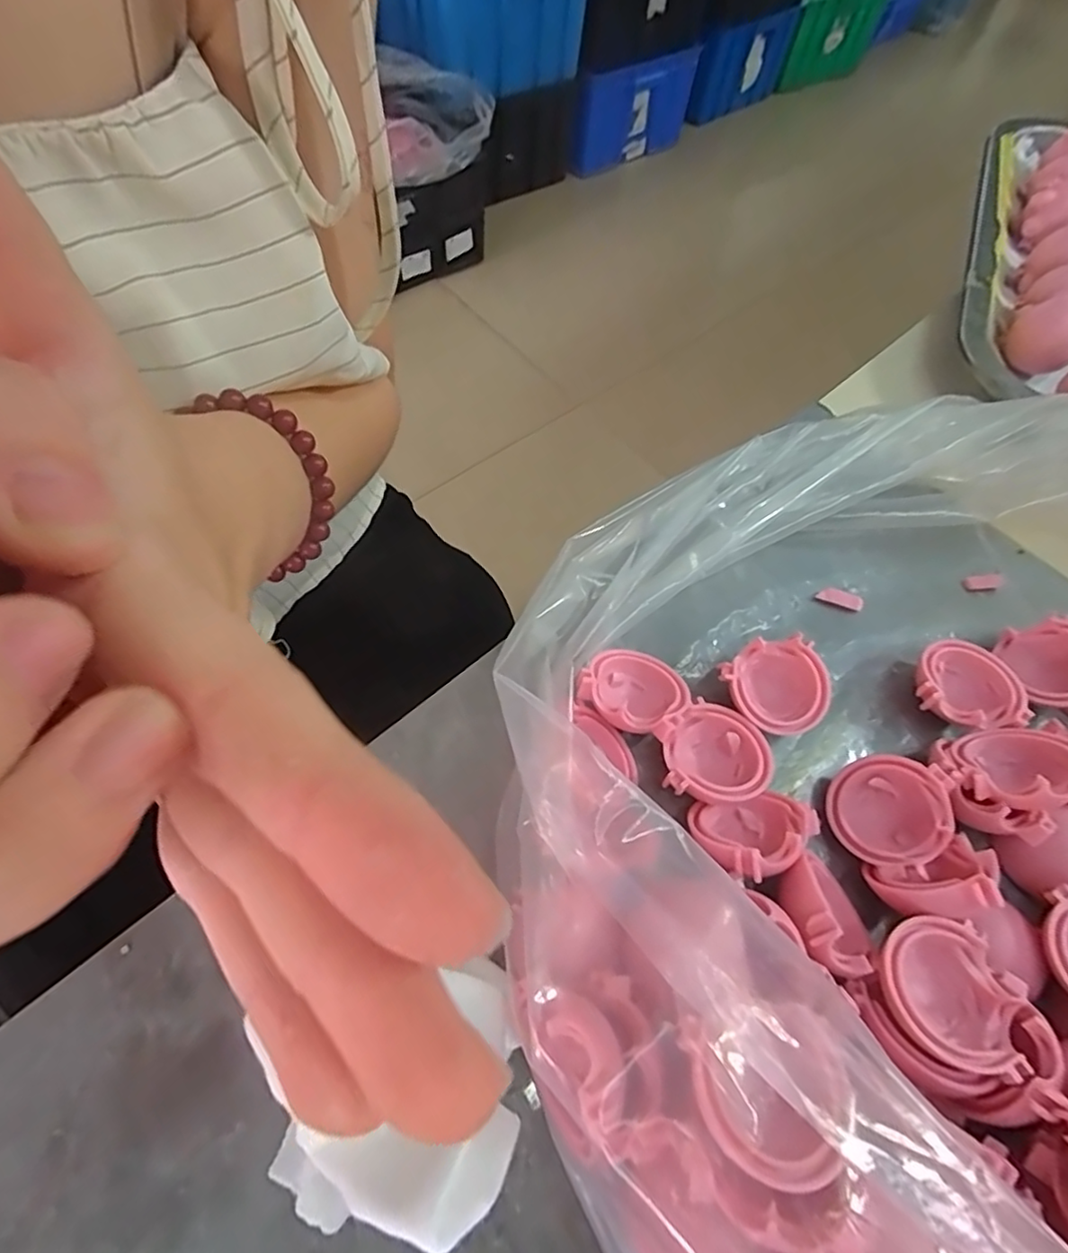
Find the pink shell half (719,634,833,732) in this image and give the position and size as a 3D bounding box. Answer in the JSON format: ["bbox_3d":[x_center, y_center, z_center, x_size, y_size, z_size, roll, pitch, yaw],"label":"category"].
[{"bbox_3d":[0.074,0.018,0.181,0.026,0.011,0.028,-13,65,-8],"label":"pink shell half"}]

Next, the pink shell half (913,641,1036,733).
[{"bbox_3d":[0.133,0.018,0.185,0.030,0.010,0.029,-5,64,-4],"label":"pink shell half"}]

